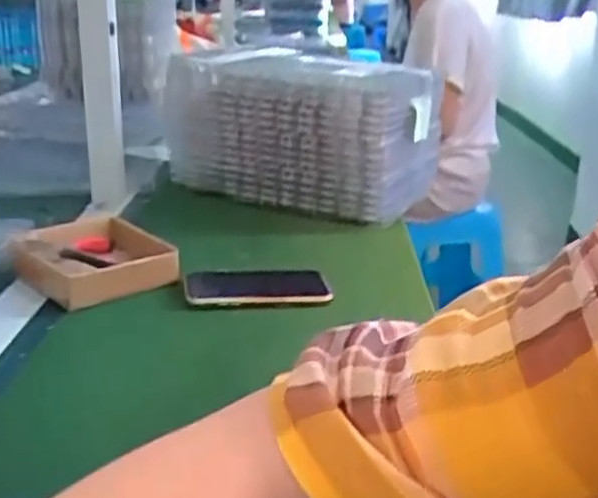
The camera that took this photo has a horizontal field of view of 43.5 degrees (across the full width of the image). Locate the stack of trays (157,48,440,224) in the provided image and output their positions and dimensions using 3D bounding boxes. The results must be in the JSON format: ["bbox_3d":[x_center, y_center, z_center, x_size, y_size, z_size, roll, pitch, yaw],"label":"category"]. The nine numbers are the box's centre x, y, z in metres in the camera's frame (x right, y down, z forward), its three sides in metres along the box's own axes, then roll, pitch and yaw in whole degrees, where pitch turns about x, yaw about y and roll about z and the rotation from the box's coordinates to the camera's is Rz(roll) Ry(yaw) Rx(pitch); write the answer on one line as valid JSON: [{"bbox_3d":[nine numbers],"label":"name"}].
[{"bbox_3d":[0.000,-0.179,1.168,0.371,0.215,0.201,12,23,28],"label":"stack of trays"}]

